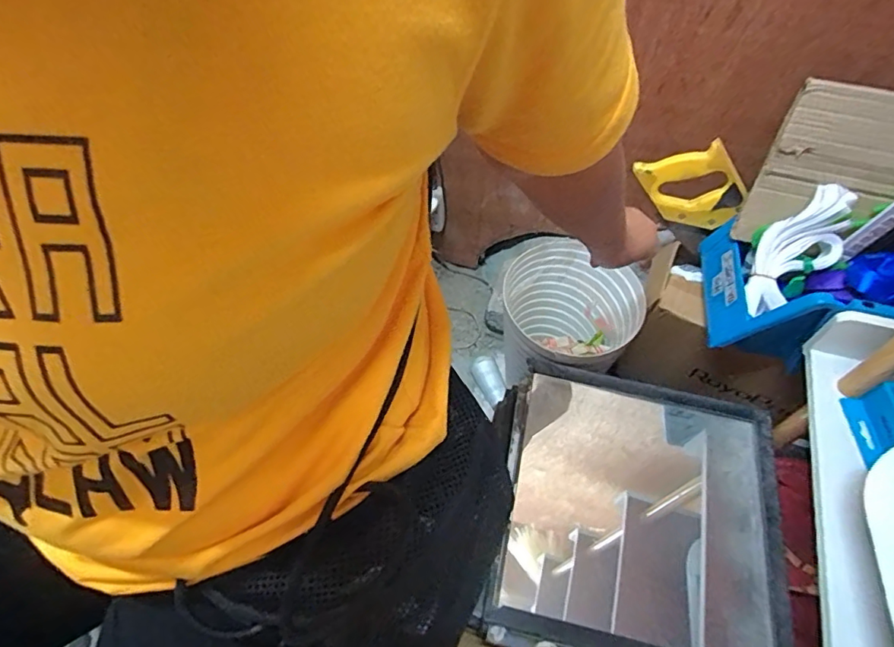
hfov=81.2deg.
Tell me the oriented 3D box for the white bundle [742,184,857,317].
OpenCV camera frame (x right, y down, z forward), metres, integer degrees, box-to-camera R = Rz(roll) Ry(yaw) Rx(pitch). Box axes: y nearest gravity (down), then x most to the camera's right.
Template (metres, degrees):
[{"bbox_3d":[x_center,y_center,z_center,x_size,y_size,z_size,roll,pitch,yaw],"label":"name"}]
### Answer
[{"bbox_3d":[0.447,-0.092,0.671,0.081,0.041,0.178,40,103,23],"label":"white bundle"}]

